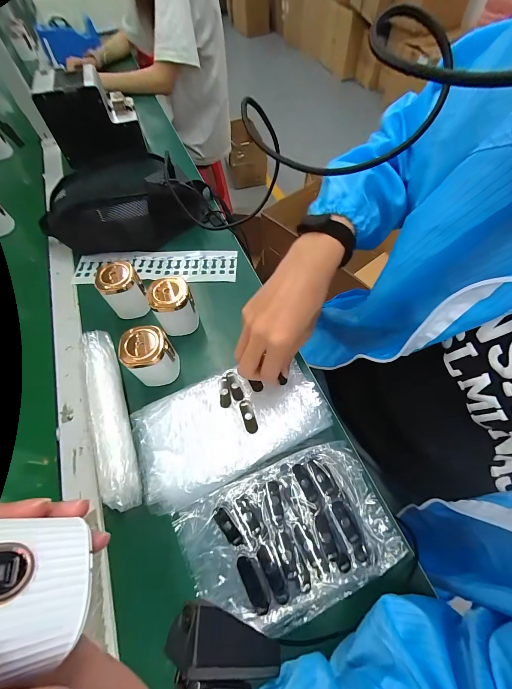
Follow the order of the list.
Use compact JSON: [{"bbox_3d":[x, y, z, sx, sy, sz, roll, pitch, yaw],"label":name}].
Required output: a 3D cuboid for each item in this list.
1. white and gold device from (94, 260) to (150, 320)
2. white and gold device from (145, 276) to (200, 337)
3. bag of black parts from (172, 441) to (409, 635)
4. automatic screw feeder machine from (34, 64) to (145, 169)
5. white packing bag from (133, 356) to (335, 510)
[{"bbox_3d":[-0.196,-0.081,0.418,0.061,0.078,0.055,-40,66,-18],"label":"white and gold device"},{"bbox_3d":[-0.114,-0.051,0.396,0.058,0.078,0.053,-17,61,-6],"label":"white and gold device"},{"bbox_3d":[0.034,0.194,0.287,0.203,0.024,0.129,-22,60,-9],"label":"bag of black parts"},{"bbox_3d":[-0.367,-0.519,0.629,0.177,0.130,0.138,-17,60,-6],"label":"automatic screw feeder machine"},{"bbox_3d":[-0.032,0.091,0.335,0.220,0.016,0.121,-24,60,-10],"label":"white packing bag"}]

